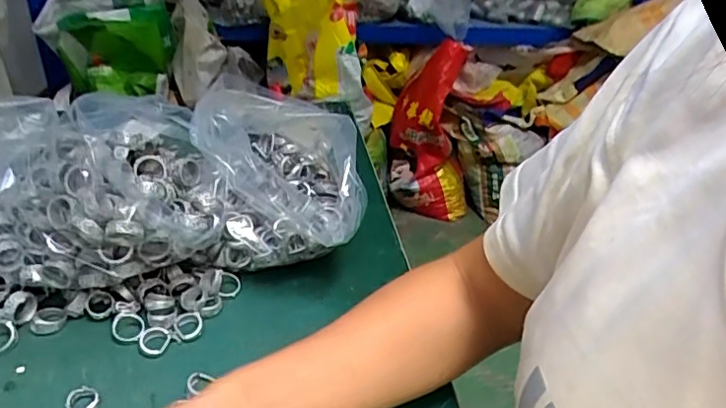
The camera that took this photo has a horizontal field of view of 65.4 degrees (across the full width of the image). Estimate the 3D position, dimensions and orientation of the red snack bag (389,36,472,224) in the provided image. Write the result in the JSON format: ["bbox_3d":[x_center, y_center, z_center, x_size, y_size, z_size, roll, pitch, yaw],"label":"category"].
[{"bbox_3d":[0.233,-0.214,1.875,0.283,0.575,0.188,10,33,8],"label":"red snack bag"}]

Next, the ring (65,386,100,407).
[{"bbox_3d":[-0.199,0.141,0.401,0.022,0.014,0.021,3,34,-2],"label":"ring"}]

